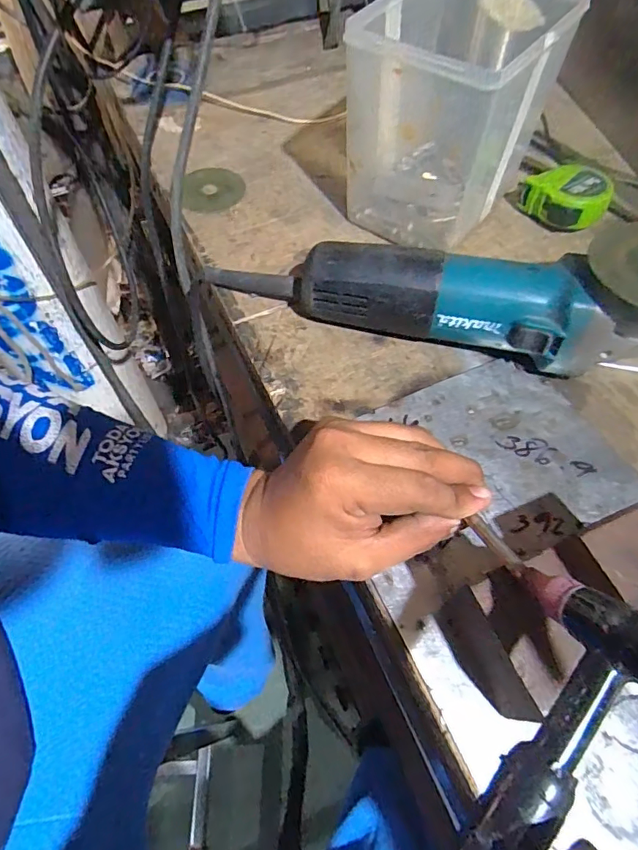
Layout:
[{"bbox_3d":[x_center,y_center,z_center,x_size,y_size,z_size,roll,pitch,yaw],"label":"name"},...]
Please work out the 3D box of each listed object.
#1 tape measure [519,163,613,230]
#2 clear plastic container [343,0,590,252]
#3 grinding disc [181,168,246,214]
[{"bbox_3d":[0.231,-0.213,0.454,0.073,0.034,0.057,31,65,17],"label":"tape measure"},{"bbox_3d":[0.116,-0.270,0.423,0.134,0.156,0.188,27,64,14],"label":"clear plastic container"},{"bbox_3d":[-0.107,-0.240,0.493,0.061,0.005,0.067,0,60,0],"label":"grinding disc"}]

